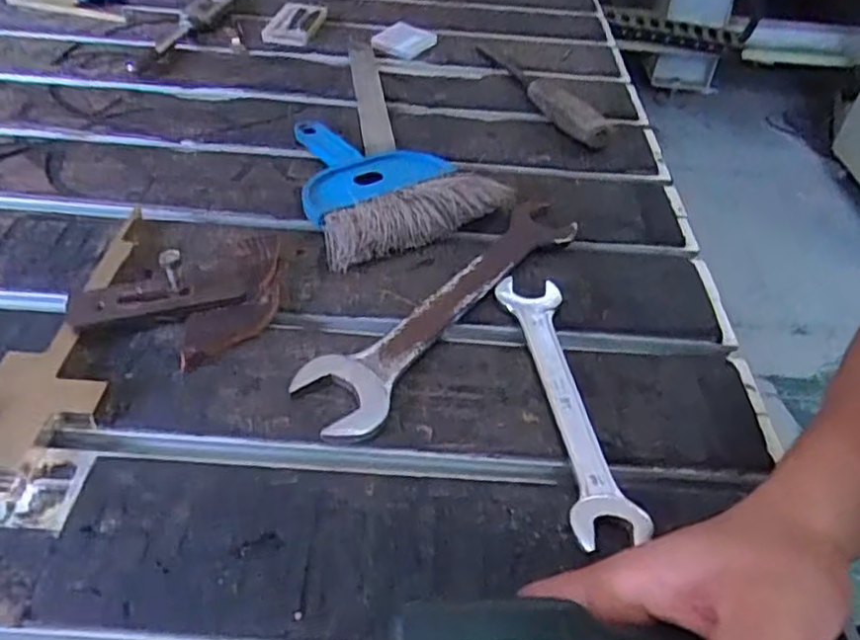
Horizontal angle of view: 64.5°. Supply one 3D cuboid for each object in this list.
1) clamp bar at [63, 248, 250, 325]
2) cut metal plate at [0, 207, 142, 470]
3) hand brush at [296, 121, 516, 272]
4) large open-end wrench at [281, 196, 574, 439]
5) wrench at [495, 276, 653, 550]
[{"bbox_3d":[-0.160,-0.019,0.396,0.092,0.040,0.028,-10,45,-17],"label":"clamp bar"},{"bbox_3d":[-0.195,0.015,0.378,0.055,0.016,0.244,8,43,3],"label":"cut metal plate"},{"bbox_3d":[-0.047,-0.115,0.525,0.143,0.025,0.184,-21,49,-26],"label":"hand brush"},{"bbox_3d":[0.014,-0.012,0.430,0.053,0.011,0.247,29,47,23],"label":"large open-end wrench"},{"bbox_3d":[0.074,0.039,0.378,0.035,0.011,0.182,-3,43,-9],"label":"wrench"}]

